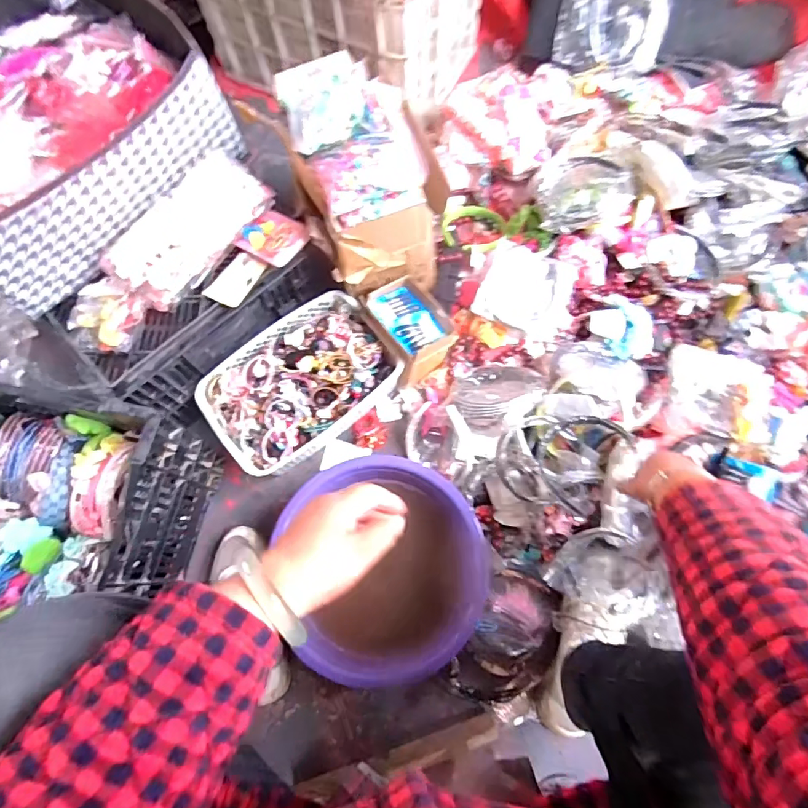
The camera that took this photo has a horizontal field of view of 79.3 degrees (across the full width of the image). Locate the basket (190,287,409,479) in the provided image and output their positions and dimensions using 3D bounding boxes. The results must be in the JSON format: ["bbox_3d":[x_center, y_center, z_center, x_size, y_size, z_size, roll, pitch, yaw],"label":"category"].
[{"bbox_3d":[-0.167,-0.034,0.795,0.291,0.104,0.206,-38,75,-10],"label":"basket"}]

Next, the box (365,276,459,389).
[{"bbox_3d":[0.012,-0.123,0.803,0.111,0.099,0.142,-30,73,-8],"label":"box"}]

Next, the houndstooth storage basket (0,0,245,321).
[{"bbox_3d":[-0.494,-0.386,0.680,0.366,0.168,0.399,40,77,13],"label":"houndstooth storage basket"}]

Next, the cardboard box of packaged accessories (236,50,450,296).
[{"bbox_3d":[-0.052,-0.318,0.702,0.179,0.236,0.214,-23,73,-6],"label":"cardboard box of packaged accessories"}]

